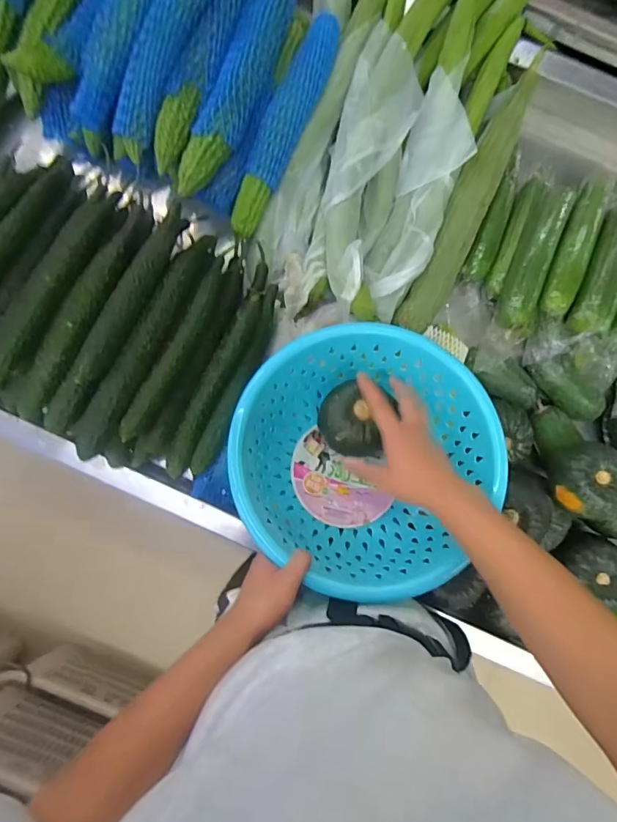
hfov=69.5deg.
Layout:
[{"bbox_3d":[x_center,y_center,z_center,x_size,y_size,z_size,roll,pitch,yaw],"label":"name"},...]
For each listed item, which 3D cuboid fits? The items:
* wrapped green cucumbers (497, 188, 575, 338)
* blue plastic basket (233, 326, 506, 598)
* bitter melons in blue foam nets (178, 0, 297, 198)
[{"bbox_3d":[0.331,-0.220,0.655,0.060,0.052,0.223,16,83,0],"label":"wrapped green cucumbers"},{"bbox_3d":[0.063,0.049,0.567,0.304,0.118,0.292,0,83,-2],"label":"blue plastic basket"},{"bbox_3d":[-0.101,-0.445,0.608,0.069,0.064,0.294,25,83,1],"label":"bitter melons in blue foam nets"}]

